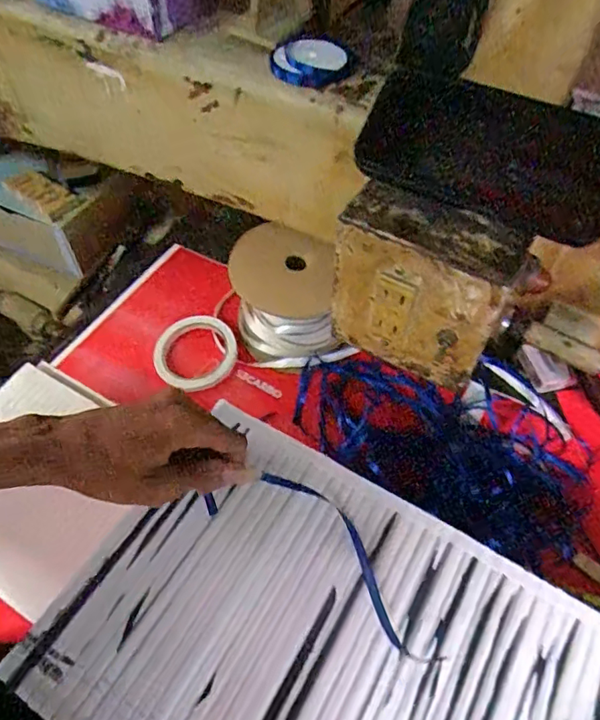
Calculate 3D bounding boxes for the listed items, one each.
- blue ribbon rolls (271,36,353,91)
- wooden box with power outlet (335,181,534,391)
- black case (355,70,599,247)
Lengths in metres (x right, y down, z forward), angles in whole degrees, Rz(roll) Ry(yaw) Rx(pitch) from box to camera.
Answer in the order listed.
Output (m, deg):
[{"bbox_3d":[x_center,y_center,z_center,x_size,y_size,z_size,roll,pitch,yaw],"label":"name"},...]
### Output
[{"bbox_3d":[0.009,-0.238,0.428,0.057,0.018,0.049,-8,55,-7],"label":"blue ribbon rolls"},{"bbox_3d":[0.088,-0.051,0.391,0.118,0.132,0.053,31,60,19],"label":"wooden box with power outlet"},{"bbox_3d":[0.128,-0.140,0.358,0.174,0.006,0.080,24,92,12],"label":"black case"}]

